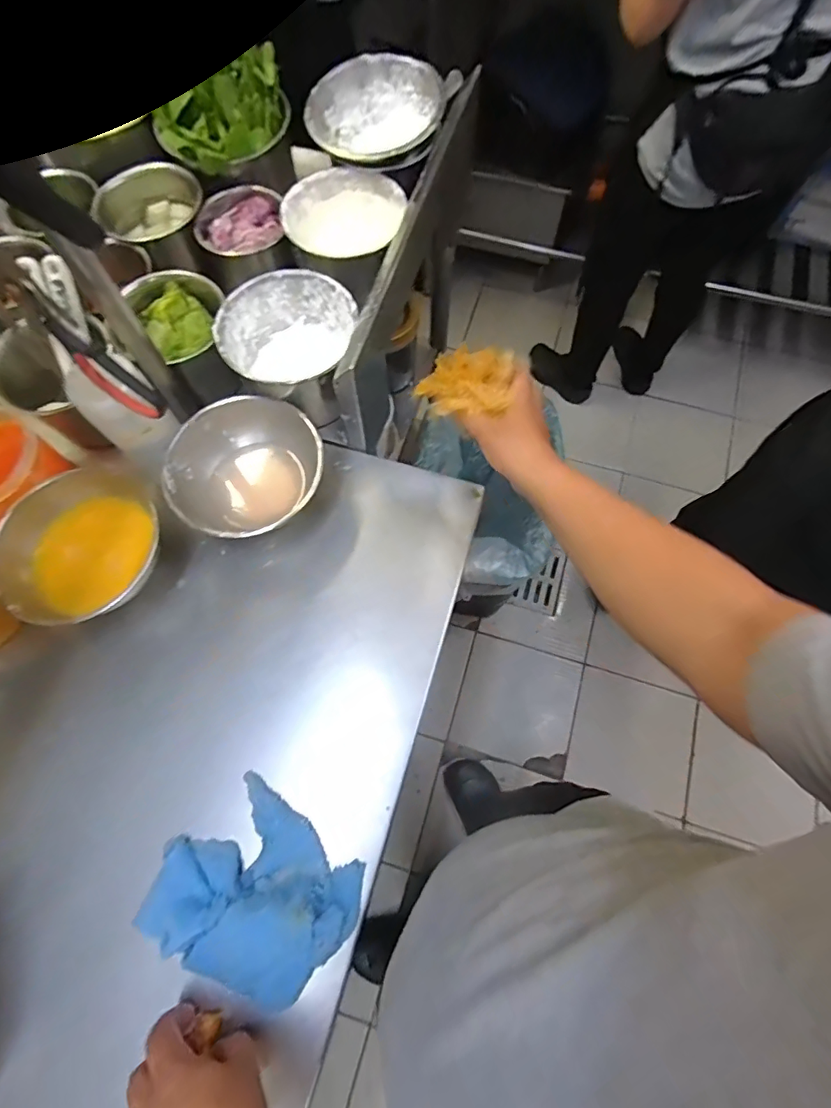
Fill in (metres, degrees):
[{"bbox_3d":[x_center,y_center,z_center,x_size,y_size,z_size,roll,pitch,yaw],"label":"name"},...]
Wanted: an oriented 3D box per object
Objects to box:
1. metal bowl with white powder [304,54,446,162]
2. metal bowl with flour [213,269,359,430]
[{"bbox_3d":[-0.053,-0.582,0.679,0.164,0.073,0.158,0,70,0],"label":"metal bowl with white powder"},{"bbox_3d":[-0.152,-0.253,0.620,0.140,0.105,0.137,0,70,0],"label":"metal bowl with flour"}]

